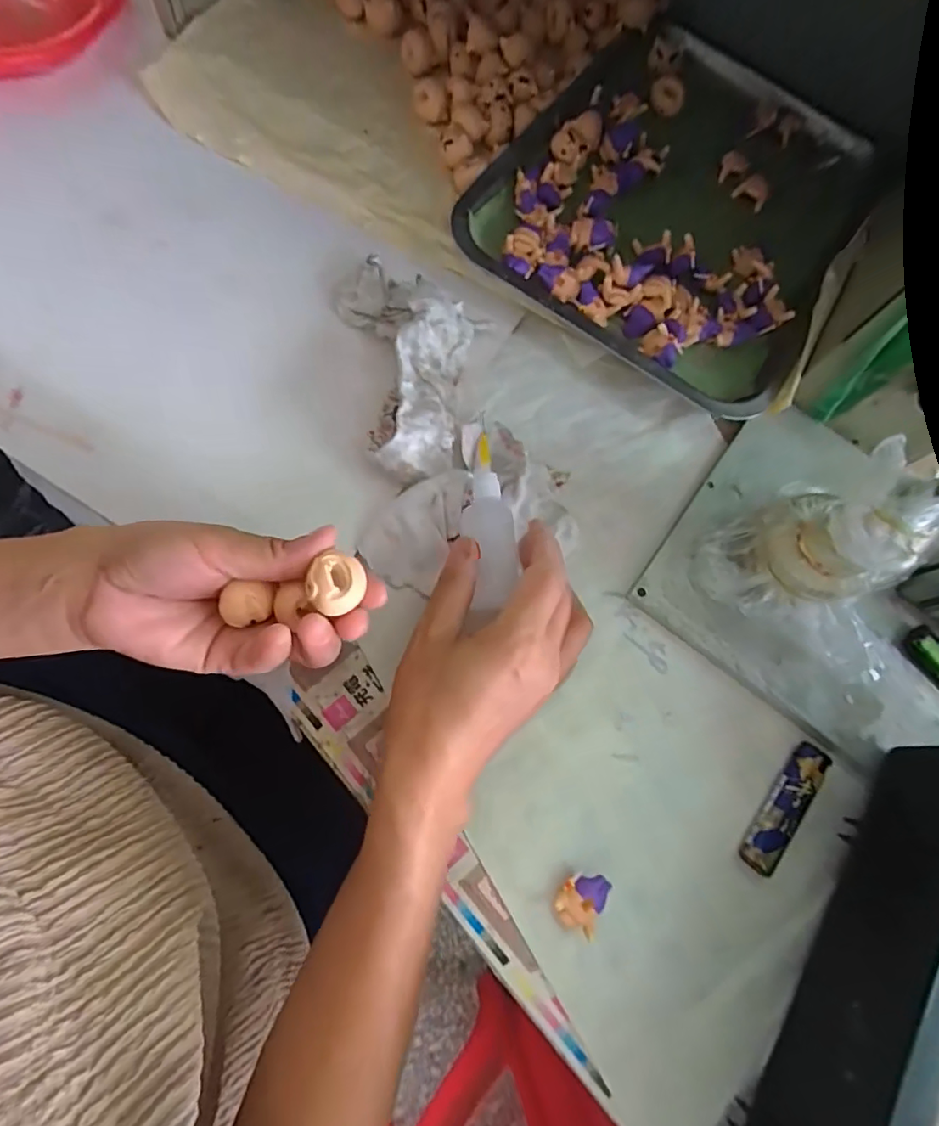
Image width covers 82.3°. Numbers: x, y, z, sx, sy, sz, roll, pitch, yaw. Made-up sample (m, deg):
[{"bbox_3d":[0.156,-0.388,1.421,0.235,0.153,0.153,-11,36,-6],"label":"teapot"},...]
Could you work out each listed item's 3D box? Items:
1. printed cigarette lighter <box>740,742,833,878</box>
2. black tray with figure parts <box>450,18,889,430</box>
[{"bbox_3d":[0.185,0.142,0.312,0.021,0.009,0.080,39,74,3],"label":"printed cigarette lighter"},{"bbox_3d":[0.176,-0.295,0.421,0.259,0.034,0.345,33,74,2],"label":"black tray with figure parts"}]

